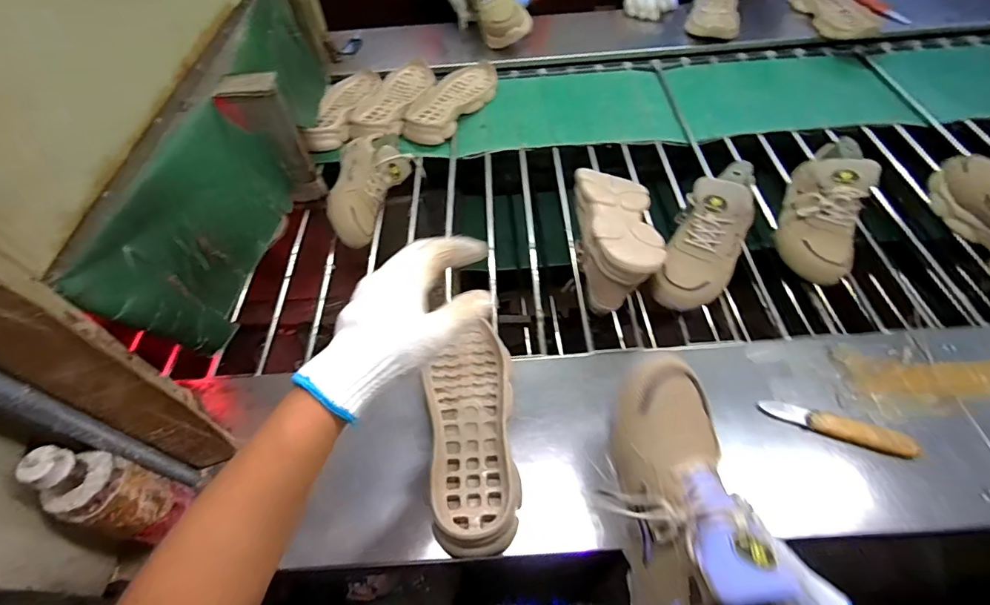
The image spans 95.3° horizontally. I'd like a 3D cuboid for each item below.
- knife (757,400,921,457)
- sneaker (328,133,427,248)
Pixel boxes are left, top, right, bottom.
[{"bbox_3d":[0.403,0.145,0.531,0.159,0.022,0.022,19,57,15],"label":"knife"},{"bbox_3d":[-0.222,-0.226,0.839,0.141,0.072,0.258,-1,54,1],"label":"sneaker"}]

